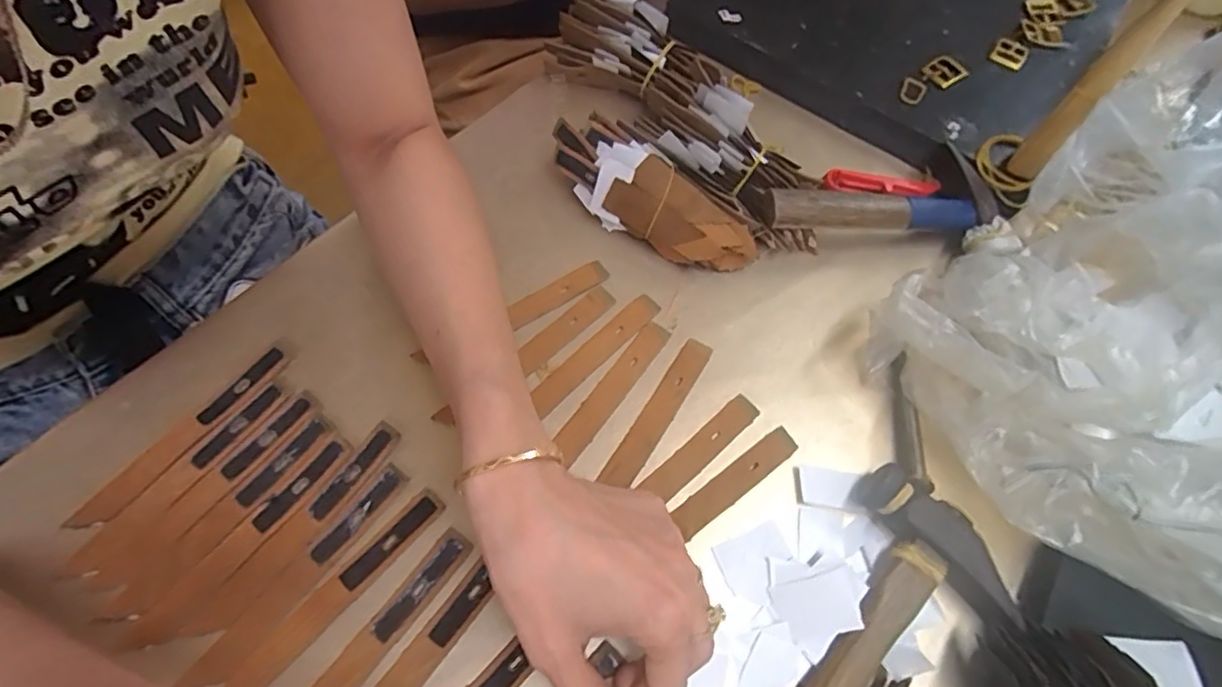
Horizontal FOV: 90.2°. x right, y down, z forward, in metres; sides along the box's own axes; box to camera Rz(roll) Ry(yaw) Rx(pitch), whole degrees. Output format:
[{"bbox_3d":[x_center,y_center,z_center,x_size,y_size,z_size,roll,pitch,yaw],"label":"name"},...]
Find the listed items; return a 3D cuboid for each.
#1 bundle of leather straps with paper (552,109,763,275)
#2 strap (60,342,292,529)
[{"bbox_3d":[0.024,-0.094,0.395,0.148,0.045,0.052,38,67,16],"label":"bundle of leather straps with paper"},{"bbox_3d":[-0.221,0.046,0.319,0.016,0.004,0.125,35,66,14],"label":"strap"}]

